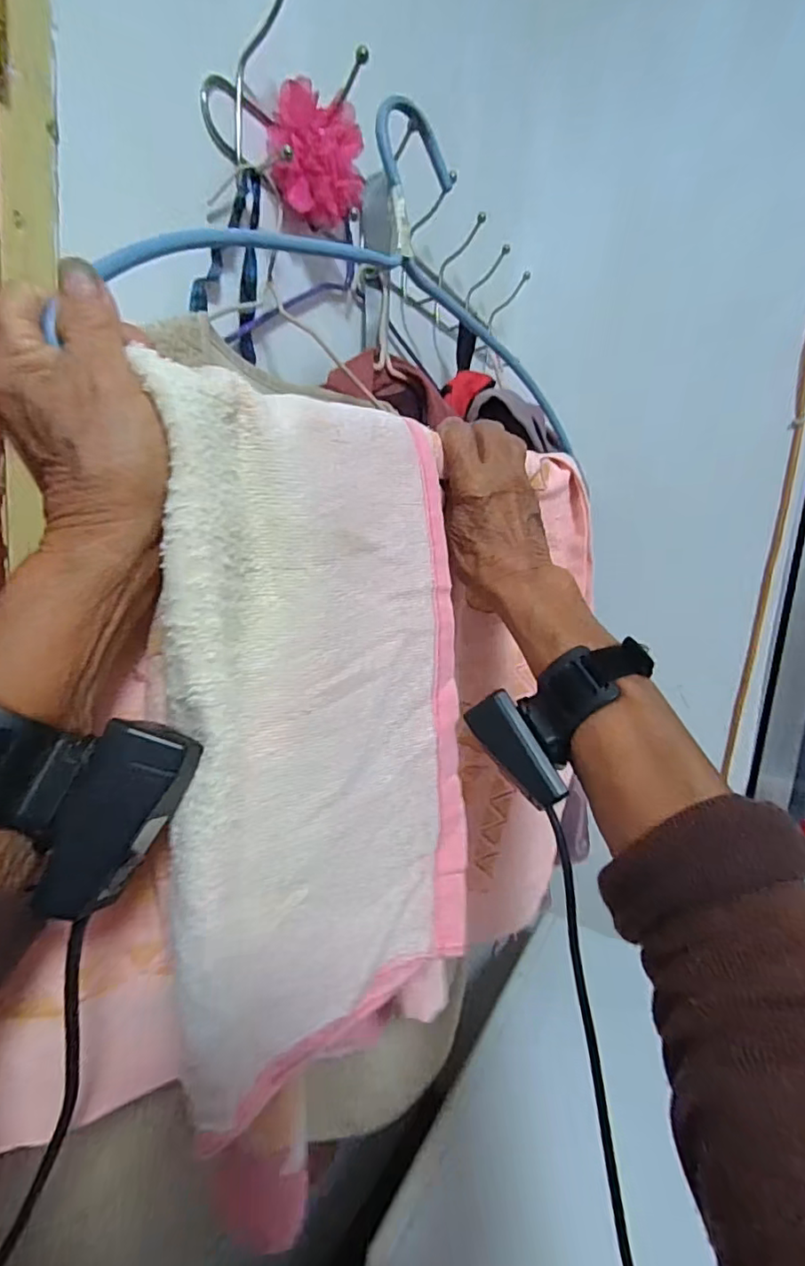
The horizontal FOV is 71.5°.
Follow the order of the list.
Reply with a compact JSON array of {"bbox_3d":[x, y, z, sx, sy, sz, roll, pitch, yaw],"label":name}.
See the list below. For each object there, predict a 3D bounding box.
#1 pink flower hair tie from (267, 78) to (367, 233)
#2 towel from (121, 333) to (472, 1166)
[{"bbox_3d":[-0.071,-0.392,0.463,0.079,0.091,0.052,2,12,-17],"label":"pink flower hair tie"},{"bbox_3d":[-0.037,0.047,0.286,0.174,0.315,0.084,-5,16,-43],"label":"towel"}]

